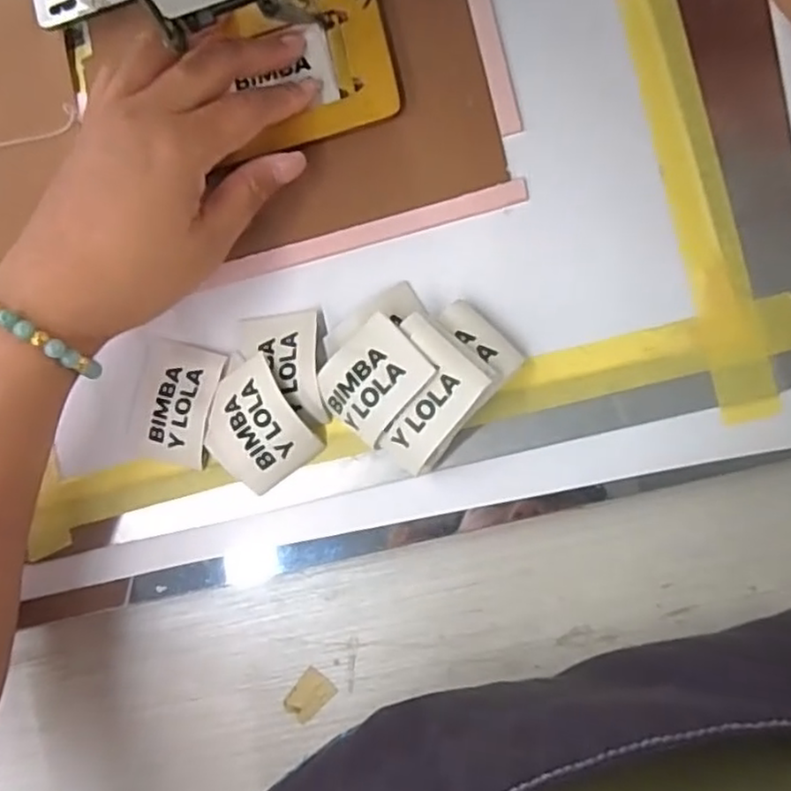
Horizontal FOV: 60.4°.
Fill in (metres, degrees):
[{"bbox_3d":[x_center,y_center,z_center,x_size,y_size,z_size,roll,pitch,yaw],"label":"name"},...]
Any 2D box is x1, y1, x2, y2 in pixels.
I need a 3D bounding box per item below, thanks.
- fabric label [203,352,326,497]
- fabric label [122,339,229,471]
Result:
[{"bbox_3d":[-0.066,0.015,0.315,0.044,0.011,0.053,-36,86,8],"label":"fabric label"},{"bbox_3d":[-0.108,0.004,0.327,0.044,0.008,0.058,14,94,8],"label":"fabric label"}]

